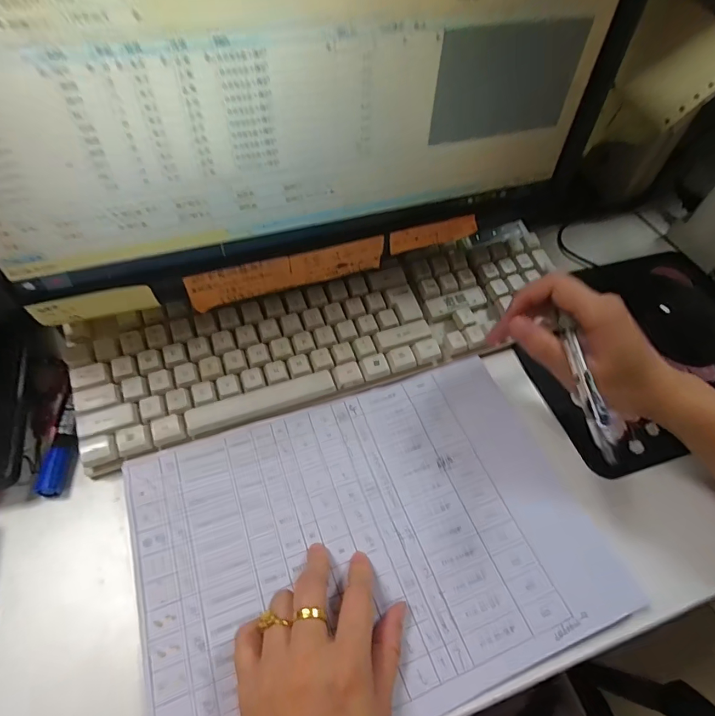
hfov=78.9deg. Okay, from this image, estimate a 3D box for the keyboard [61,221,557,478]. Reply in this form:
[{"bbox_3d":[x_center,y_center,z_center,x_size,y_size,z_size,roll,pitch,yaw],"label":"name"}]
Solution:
[{"bbox_3d":[-0.016,-0.024,0.373,0.408,0.040,0.107,-16,58,-14],"label":"keyboard"}]

